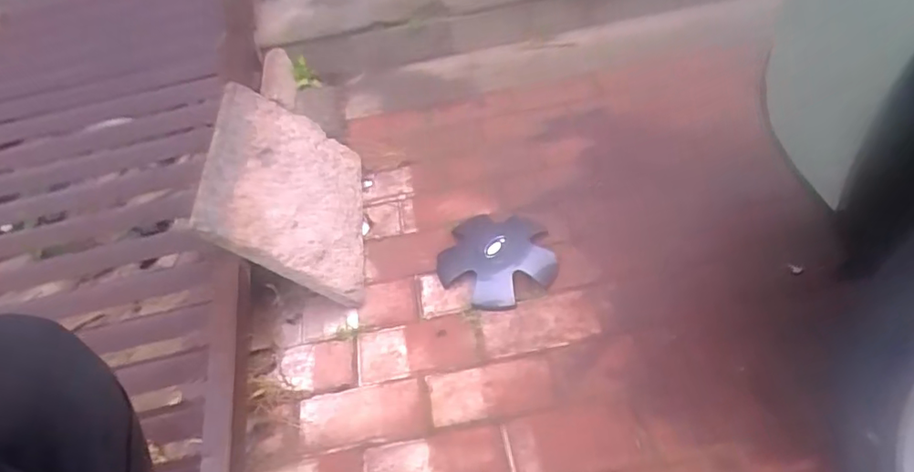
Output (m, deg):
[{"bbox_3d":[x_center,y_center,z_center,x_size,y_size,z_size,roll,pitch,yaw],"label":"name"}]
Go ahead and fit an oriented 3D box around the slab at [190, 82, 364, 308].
[{"bbox_3d":[-0.280,-0.087,1.004,0.059,0.303,0.384,-37,40,22],"label":"slab"}]

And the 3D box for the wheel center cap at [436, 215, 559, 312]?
[{"bbox_3d":[0.075,0.026,1.034,0.196,0.040,0.215,-5,44,5],"label":"wheel center cap"}]

